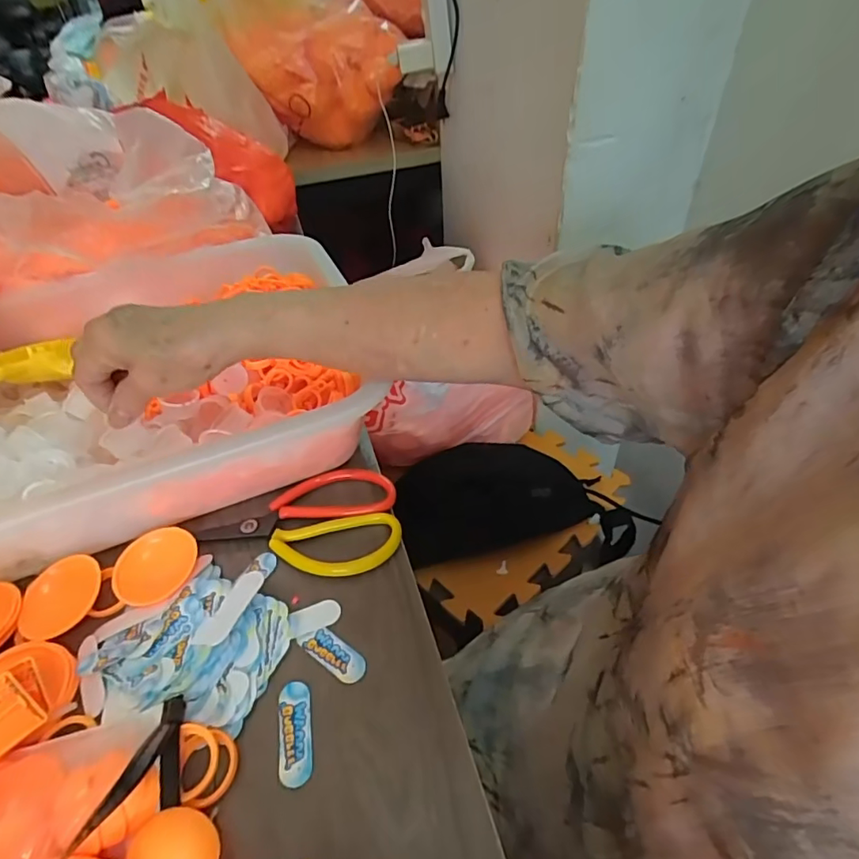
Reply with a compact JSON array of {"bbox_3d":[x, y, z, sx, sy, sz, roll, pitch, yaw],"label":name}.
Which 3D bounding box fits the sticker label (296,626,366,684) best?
[{"bbox_3d":[-0.058,0.136,0.319,0.047,0.004,0.018,26,54,28],"label":"sticker label"}]

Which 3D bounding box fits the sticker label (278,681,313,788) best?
[{"bbox_3d":[-0.074,0.167,0.289,0.018,0.004,0.051,-10,45,-6],"label":"sticker label"}]

